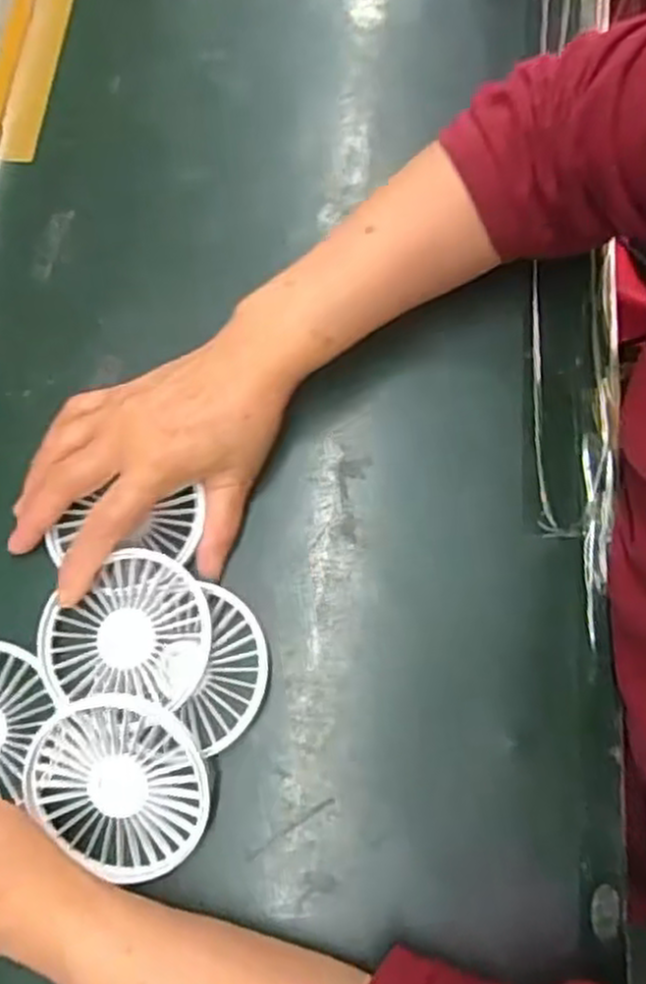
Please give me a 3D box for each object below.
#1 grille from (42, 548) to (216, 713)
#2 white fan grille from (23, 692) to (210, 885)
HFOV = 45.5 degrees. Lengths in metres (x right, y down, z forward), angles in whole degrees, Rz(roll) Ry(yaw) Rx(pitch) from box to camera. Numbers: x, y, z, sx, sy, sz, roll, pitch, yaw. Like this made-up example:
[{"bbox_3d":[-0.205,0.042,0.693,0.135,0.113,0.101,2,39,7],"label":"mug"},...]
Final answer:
[{"bbox_3d":[-0.100,0.068,0.391,0.084,0.014,0.073,3,72,2],"label":"grille"},{"bbox_3d":[-0.096,0.140,0.369,0.081,0.016,0.085,0,91,8],"label":"white fan grille"}]

